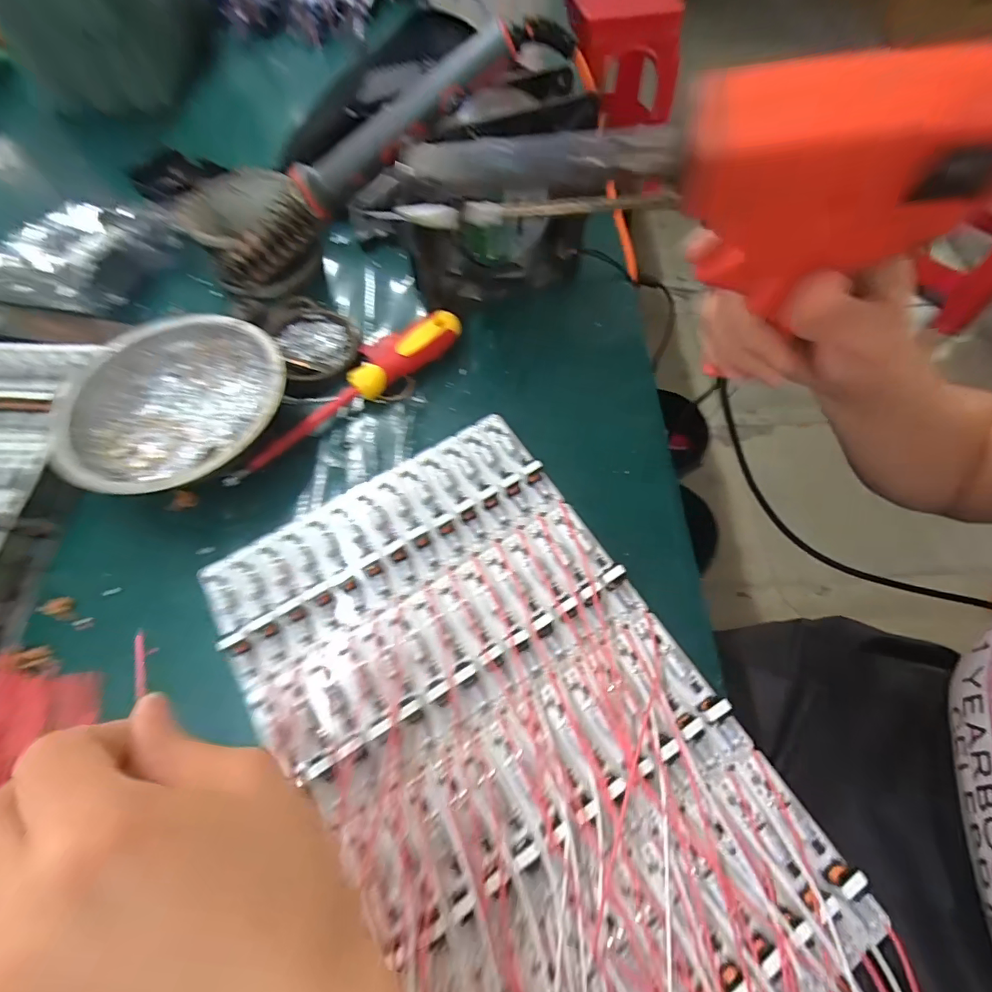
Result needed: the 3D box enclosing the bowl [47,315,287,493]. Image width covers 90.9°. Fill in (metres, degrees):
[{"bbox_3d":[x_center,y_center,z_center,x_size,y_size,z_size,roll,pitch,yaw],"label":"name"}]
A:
[{"bbox_3d":[-0.190,-0.052,0.299,0.124,0.039,0.125,0,62,0],"label":"bowl"}]

